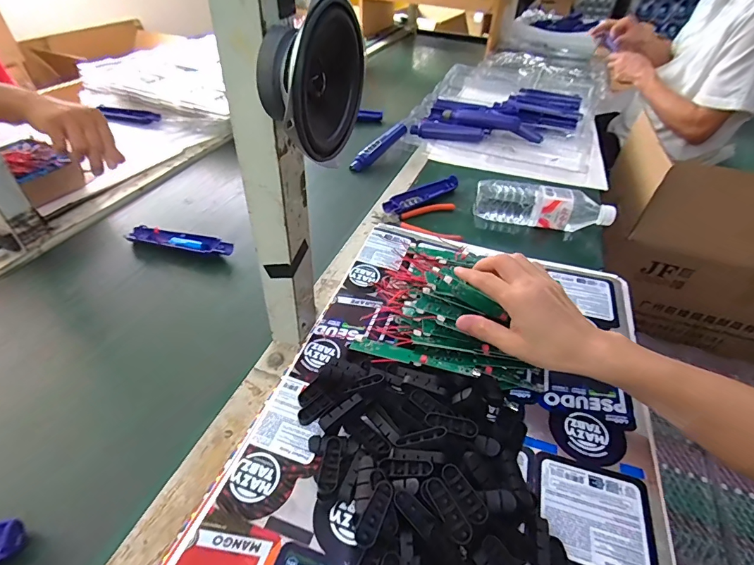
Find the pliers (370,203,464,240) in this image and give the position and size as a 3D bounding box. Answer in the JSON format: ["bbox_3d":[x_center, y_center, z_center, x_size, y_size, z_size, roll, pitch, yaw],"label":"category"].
[{"bbox_3d":[0.068,-0.105,0.684,0.148,0.015,0.109,0,42,-4],"label":"pliers"}]

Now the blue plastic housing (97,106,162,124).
[{"bbox_3d":[-0.589,-0.395,0.948,0.148,0.020,0.040,6,42,3],"label":"blue plastic housing"}]

